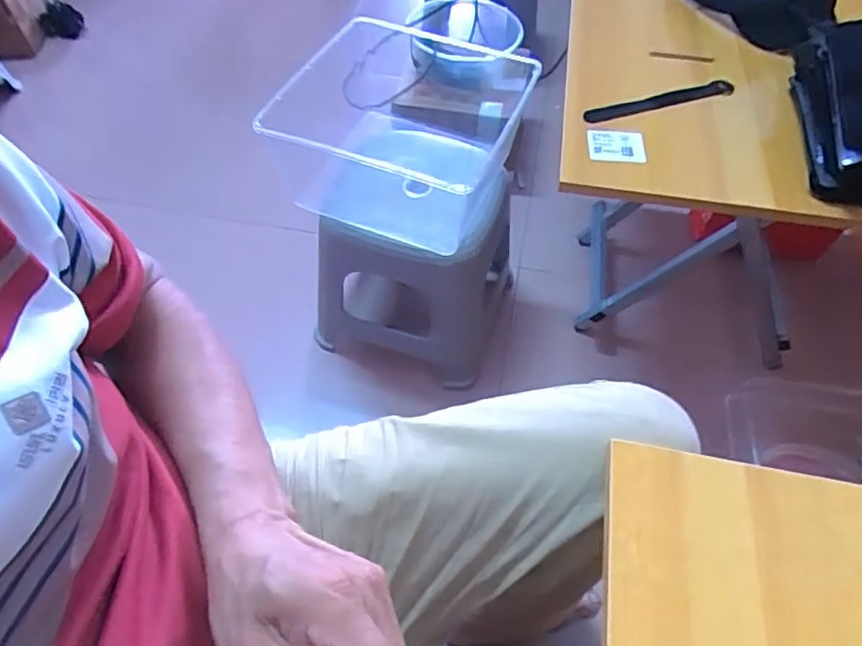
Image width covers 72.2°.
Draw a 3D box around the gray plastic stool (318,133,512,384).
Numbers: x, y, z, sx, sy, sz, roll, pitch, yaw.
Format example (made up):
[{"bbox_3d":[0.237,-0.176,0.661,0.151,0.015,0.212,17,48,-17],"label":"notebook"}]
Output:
[{"bbox_3d":[-0.028,-0.094,1.036,0.283,0.388,0.287,19,56,13],"label":"gray plastic stool"}]

